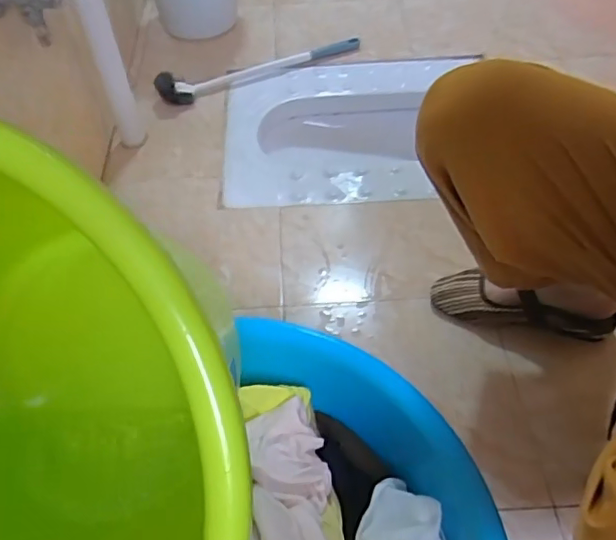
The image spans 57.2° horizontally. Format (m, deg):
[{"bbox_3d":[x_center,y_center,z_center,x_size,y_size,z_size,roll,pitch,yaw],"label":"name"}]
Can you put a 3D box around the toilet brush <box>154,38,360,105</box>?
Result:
[{"bbox_3d":[-0.094,-0.433,1.179,0.454,0.074,0.051,-25,54,-15],"label":"toilet brush"}]

